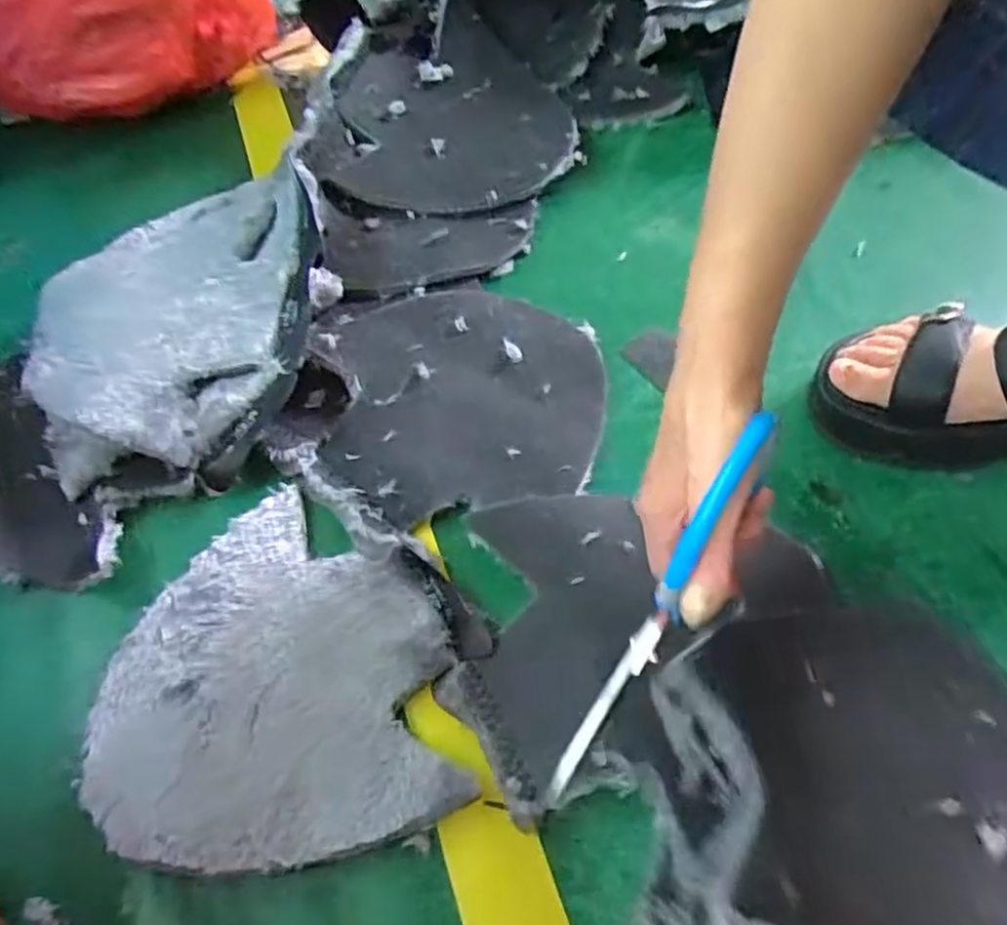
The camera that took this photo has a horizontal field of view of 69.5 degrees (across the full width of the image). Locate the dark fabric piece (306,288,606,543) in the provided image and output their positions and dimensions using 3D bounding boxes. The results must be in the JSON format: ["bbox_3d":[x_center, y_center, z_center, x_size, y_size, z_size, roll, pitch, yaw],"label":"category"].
[{"bbox_3d":[-0.029,-0.047,0.494,0.193,0.023,0.178,-7,58,-2],"label":"dark fabric piece"}]

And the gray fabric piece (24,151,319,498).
[{"bbox_3d":[-0.235,-0.117,0.528,0.198,0.054,0.274,-7,58,-1],"label":"gray fabric piece"}]

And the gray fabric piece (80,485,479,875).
[{"bbox_3d":[-0.130,0.113,0.410,0.193,0.007,0.200,-11,59,-4],"label":"gray fabric piece"}]

